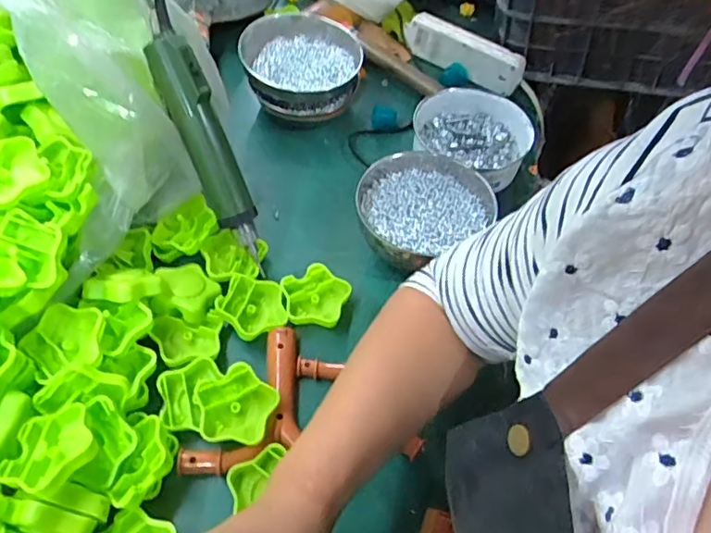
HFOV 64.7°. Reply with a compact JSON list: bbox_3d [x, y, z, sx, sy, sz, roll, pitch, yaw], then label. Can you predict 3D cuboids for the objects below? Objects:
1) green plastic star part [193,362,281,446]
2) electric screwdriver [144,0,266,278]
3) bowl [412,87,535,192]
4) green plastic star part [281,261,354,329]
[{"bbox_3d":[-0.107,0.124,0.496,0.062,0.024,0.066,33,59,18],"label":"green plastic star part"},{"bbox_3d":[-0.149,-0.123,0.557,0.041,0.271,0.041,-27,23,-21],"label":"electric screwdriver"},{"bbox_3d":[0.147,-0.165,0.708,0.147,0.062,0.104,28,74,17],"label":"bowl"},{"bbox_3d":[-0.044,0.031,0.583,0.068,0.015,0.069,19,56,9],"label":"green plastic star part"}]

